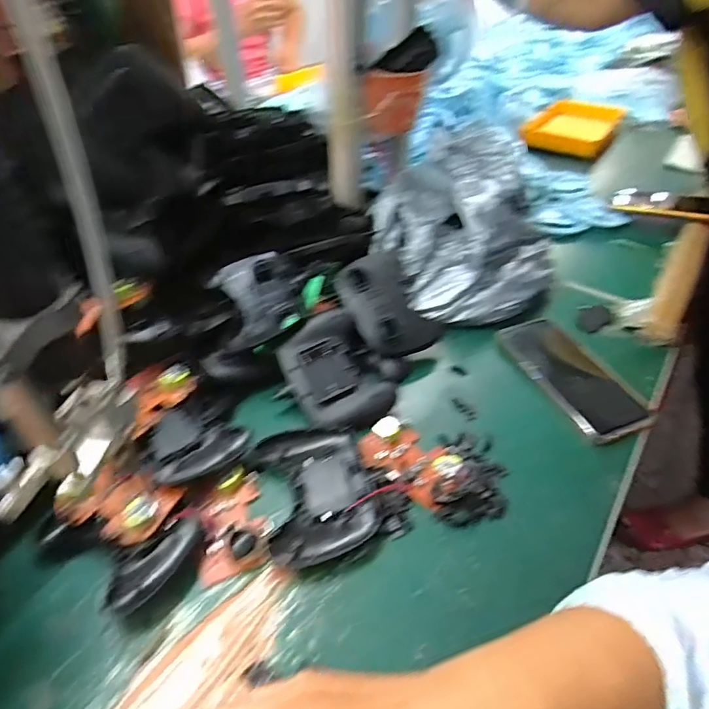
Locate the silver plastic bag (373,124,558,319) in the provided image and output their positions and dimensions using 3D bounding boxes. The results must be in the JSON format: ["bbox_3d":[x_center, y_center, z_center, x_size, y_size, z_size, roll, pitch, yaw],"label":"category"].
[{"bbox_3d":[0.133,-0.150,0.581,0.215,0.144,0.199,14,45,15],"label":"silver plastic bag"}]

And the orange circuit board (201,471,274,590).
[{"bbox_3d":[-0.093,0.131,0.385,0.052,0.018,0.082,-8,43,-8],"label":"orange circuit board"}]

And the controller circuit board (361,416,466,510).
[{"bbox_3d":[0.048,0.090,0.429,0.085,0.014,0.056,28,50,27],"label":"controller circuit board"}]

